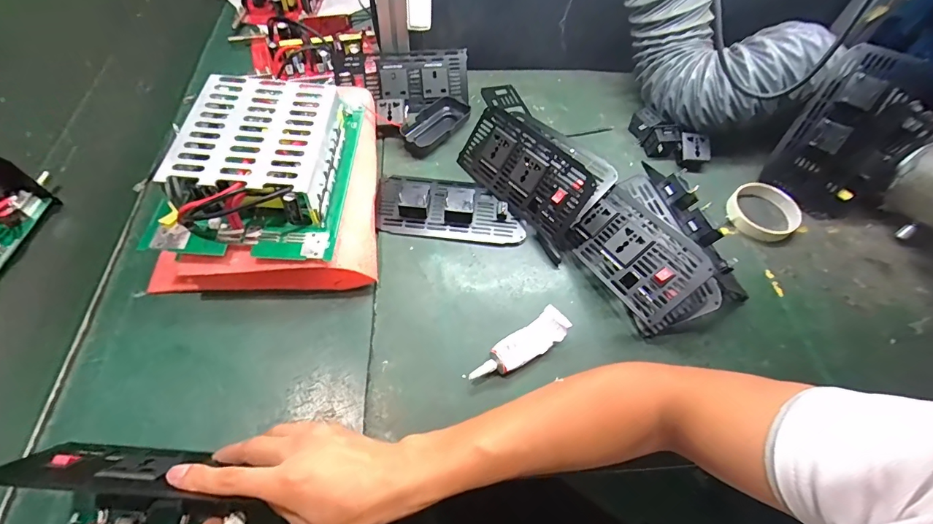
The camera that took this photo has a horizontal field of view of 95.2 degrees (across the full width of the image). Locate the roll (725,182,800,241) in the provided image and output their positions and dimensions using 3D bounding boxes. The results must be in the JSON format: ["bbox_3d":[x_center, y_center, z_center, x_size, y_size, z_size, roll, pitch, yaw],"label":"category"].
[{"bbox_3d":[0.392,-0.068,0.564,0.088,0.023,0.084,2,58,-4],"label":"roll"}]

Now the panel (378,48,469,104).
[{"bbox_3d":[-0.062,-0.266,0.619,0.126,0.076,0.016,-3,15,-7],"label":"panel"}]

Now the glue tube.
[{"bbox_3d":[0.055,0.088,0.434,0.112,0.025,0.034,-32,66,-22],"label":"glue tube"}]

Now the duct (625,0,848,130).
[{"bbox_3d":[0.308,-0.322,0.576,0.117,0.167,0.319,-34,88,-23],"label":"duct"}]

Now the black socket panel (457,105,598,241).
[{"bbox_3d":[0.067,-0.114,0.524,0.186,0.093,0.016,45,29,28],"label":"black socket panel"}]

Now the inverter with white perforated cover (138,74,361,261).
[{"bbox_3d":[-0.222,-0.114,0.457,0.180,0.060,0.222,3,58,-3],"label":"inverter with white perforated cover"}]

